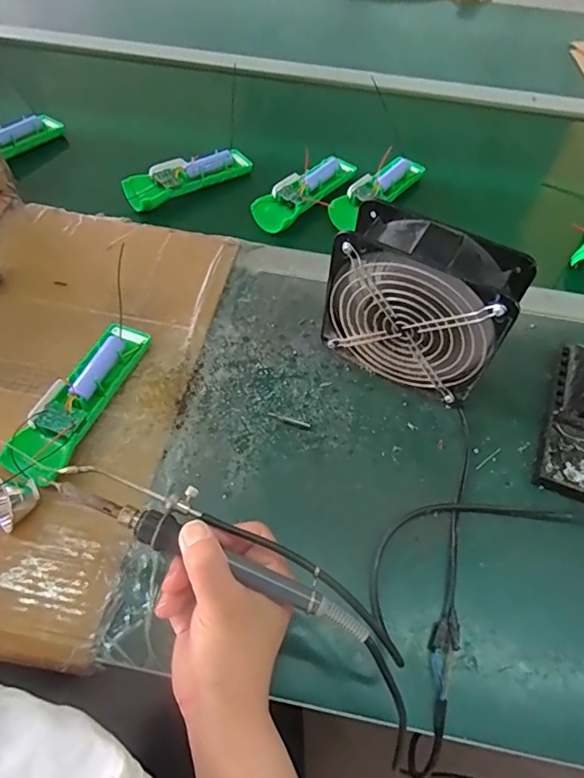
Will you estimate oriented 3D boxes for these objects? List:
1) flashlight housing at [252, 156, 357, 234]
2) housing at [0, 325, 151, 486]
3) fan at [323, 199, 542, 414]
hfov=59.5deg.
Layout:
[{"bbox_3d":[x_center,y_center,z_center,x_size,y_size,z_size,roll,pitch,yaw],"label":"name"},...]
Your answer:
[{"bbox_3d":[0.015,-0.249,0.639,0.048,0.030,0.161,34,62,19],"label":"flashlight housing"},{"bbox_3d":[-0.182,0.007,0.447,0.040,0.029,0.164,20,59,11],"label":"housing"},{"bbox_3d":[0.108,-0.068,0.452,0.154,0.152,0.062,28,60,15],"label":"fan"}]

